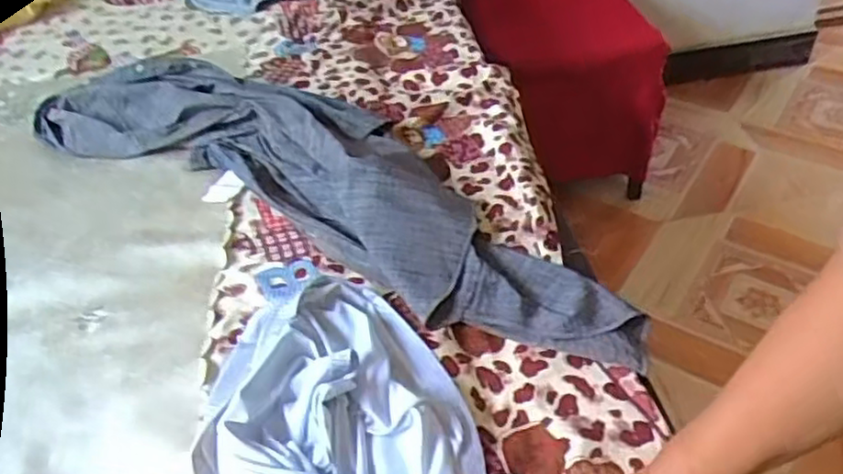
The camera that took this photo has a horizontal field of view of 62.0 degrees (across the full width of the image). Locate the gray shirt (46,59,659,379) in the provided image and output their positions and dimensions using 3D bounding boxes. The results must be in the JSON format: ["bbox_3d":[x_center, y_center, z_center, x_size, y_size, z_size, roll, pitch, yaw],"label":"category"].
[{"bbox_3d":[-0.129,-0.086,0.914,0.868,0.083,0.239,22,51,27],"label":"gray shirt"}]

